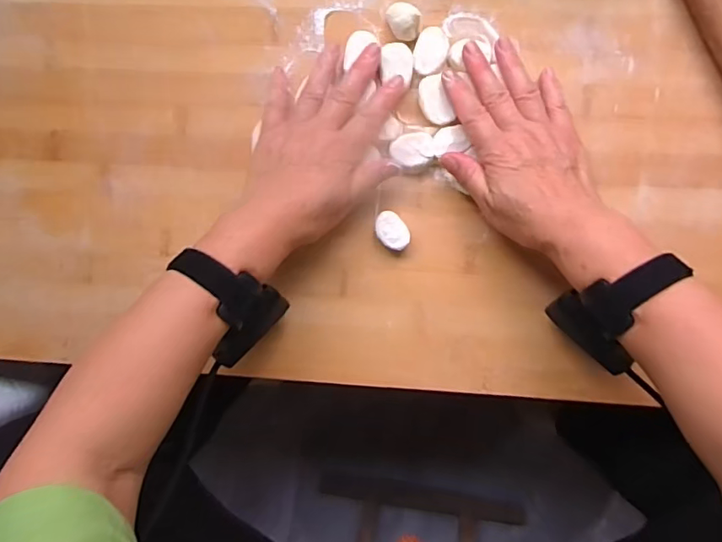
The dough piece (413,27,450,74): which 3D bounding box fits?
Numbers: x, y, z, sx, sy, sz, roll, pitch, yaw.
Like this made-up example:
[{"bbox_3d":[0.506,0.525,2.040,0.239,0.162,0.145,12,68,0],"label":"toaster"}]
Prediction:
[{"bbox_3d":[0.056,-0.174,0.423,0.025,0.012,0.037,13,97,4],"label":"dough piece"}]

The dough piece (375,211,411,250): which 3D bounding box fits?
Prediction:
[{"bbox_3d":[0.026,-0.033,0.439,0.022,0.016,0.033,-41,91,8],"label":"dough piece"}]

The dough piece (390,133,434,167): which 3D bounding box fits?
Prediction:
[{"bbox_3d":[0.042,-0.098,0.429,0.033,0.017,0.026,-7,95,6],"label":"dough piece"}]

